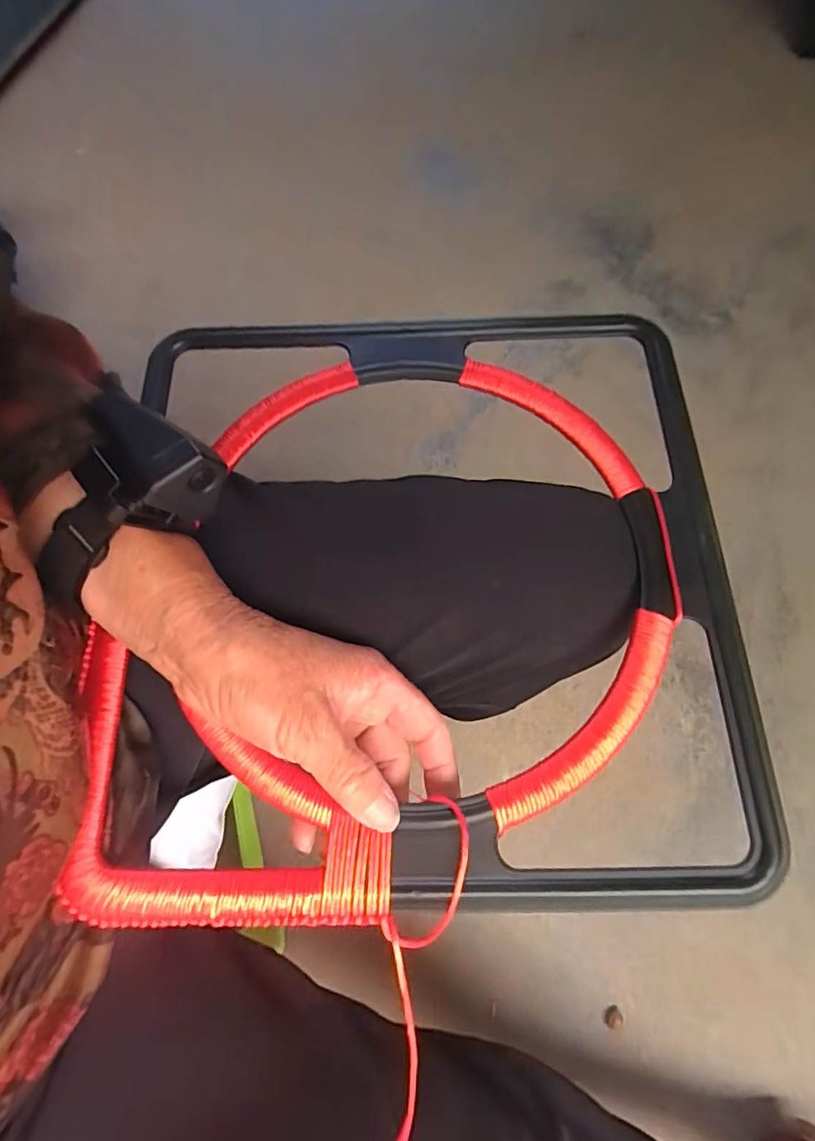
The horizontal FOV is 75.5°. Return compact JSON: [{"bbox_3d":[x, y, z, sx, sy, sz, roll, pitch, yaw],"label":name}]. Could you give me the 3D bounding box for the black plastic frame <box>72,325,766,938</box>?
[{"bbox_3d":[0.004,-0.001,0.285,0.329,0.028,0.341,2,69,0],"label":"black plastic frame"}]

